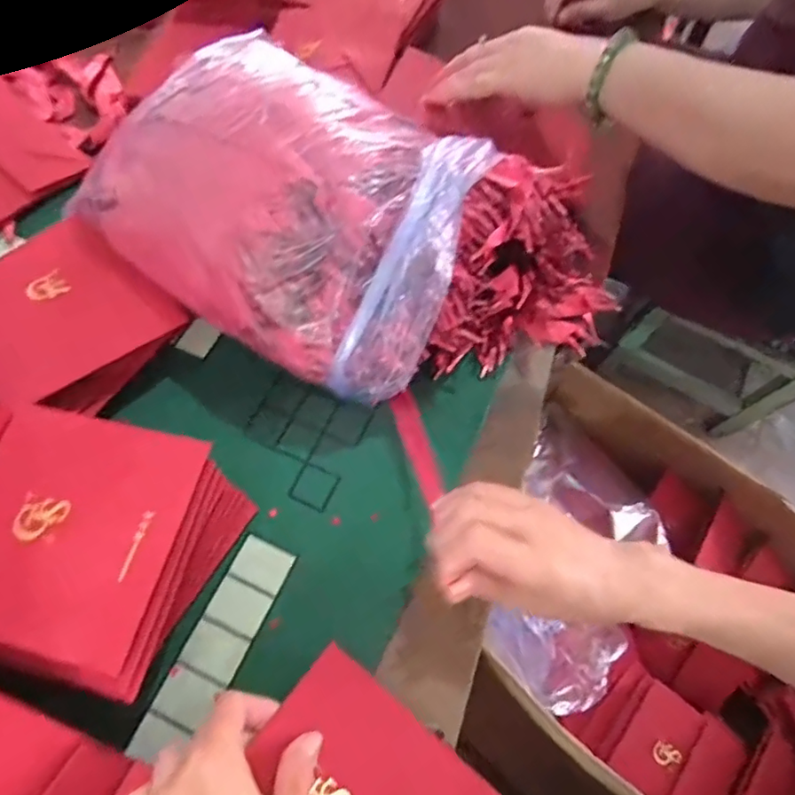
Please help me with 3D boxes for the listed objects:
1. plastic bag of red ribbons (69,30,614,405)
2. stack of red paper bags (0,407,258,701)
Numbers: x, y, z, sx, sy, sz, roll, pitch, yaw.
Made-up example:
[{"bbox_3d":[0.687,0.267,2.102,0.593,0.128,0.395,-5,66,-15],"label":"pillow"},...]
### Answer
[{"bbox_3d":[-0.039,-0.118,0.437,0.391,0.159,0.208,25,64,10],"label":"plastic bag of red ribbons"},{"bbox_3d":[-0.200,0.099,0.369,0.164,0.065,0.149,13,63,4],"label":"stack of red paper bags"}]

